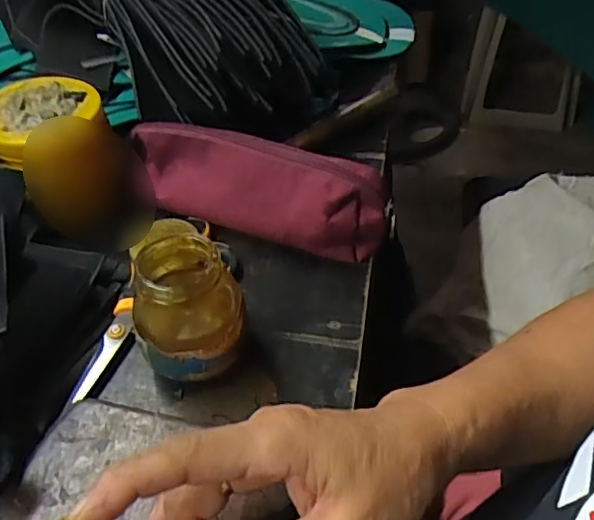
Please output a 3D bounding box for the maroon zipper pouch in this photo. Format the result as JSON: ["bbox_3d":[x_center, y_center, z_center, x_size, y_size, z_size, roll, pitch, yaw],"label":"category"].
[{"bbox_3d":[-0.037,-0.053,0.465,0.216,0.075,0.044,15,49,16],"label":"maroon zipper pouch"}]

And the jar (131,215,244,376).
[{"bbox_3d":[-0.072,0.030,0.377,0.064,0.089,0.073,-17,47,-15],"label":"jar"}]

